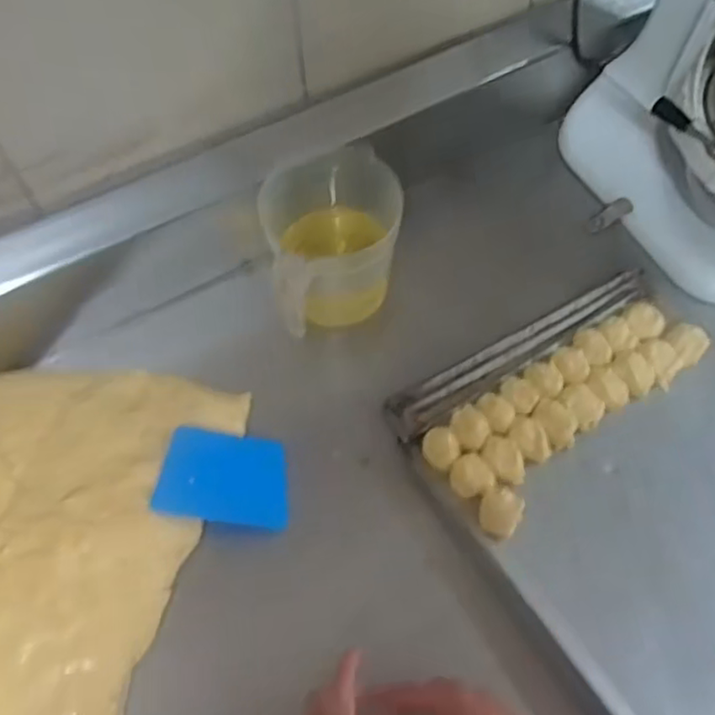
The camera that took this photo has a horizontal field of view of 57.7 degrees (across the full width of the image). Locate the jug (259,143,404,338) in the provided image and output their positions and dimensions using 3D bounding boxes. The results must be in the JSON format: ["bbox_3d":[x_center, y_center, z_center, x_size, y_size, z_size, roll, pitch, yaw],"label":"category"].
[{"bbox_3d":[-0.031,-0.131,0.709,0.146,0.129,0.169,-20,62,-8],"label":"jug"}]

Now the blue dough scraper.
[{"bbox_3d":[-0.129,0.117,0.641,0.125,0.007,0.090,14,58,-18],"label":"blue dough scraper"}]

